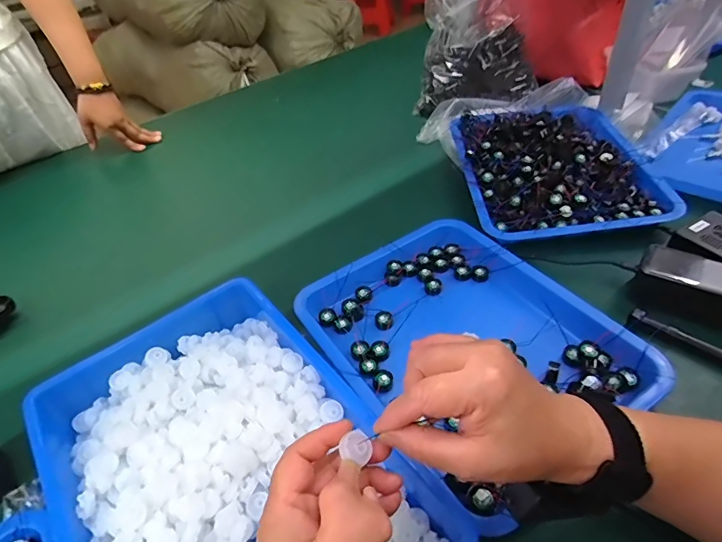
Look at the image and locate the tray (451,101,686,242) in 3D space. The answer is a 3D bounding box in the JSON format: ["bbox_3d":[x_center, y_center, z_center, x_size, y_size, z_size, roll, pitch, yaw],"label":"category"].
[{"bbox_3d":[0.288,-0.175,0.680,0.263,0.055,0.333,-4,43,3],"label":"tray"}]

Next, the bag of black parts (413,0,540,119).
[{"bbox_3d":[0.226,-0.435,0.862,0.219,0.189,0.186,8,45,15],"label":"bag of black parts"}]

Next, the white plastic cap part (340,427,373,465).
[{"bbox_3d":[-0.004,0.108,0.274,0.019,0.007,0.019,-21,45,-15],"label":"white plastic cap part"}]

